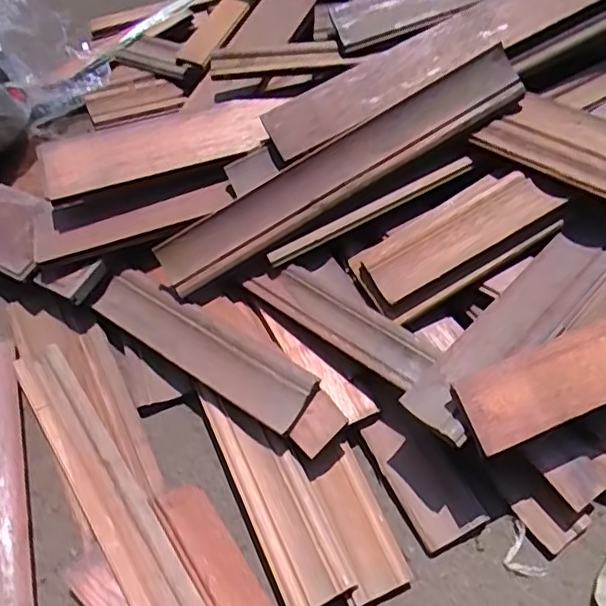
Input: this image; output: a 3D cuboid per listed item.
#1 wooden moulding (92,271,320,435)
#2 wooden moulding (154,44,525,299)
[{"bbox_3d":[-0.108,0.039,0.597,0.264,0.014,0.059,27,75,29],"label":"wooden moulding"},{"bbox_3d":[0.040,-0.134,0.611,0.418,0.038,0.058,-30,61,2],"label":"wooden moulding"}]

